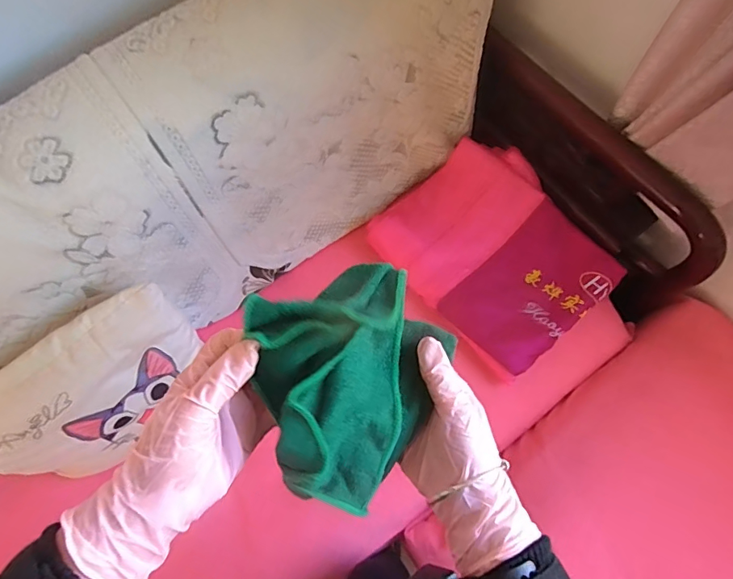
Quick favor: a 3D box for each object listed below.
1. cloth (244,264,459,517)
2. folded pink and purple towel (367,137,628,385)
[{"bbox_3d":[-0.001,0.071,0.337,0.141,0.047,0.162,-17,106,-30],"label":"cloth"},{"bbox_3d":[0.245,-0.073,0.878,0.317,0.031,0.395,-42,81,-1],"label":"folded pink and purple towel"}]

